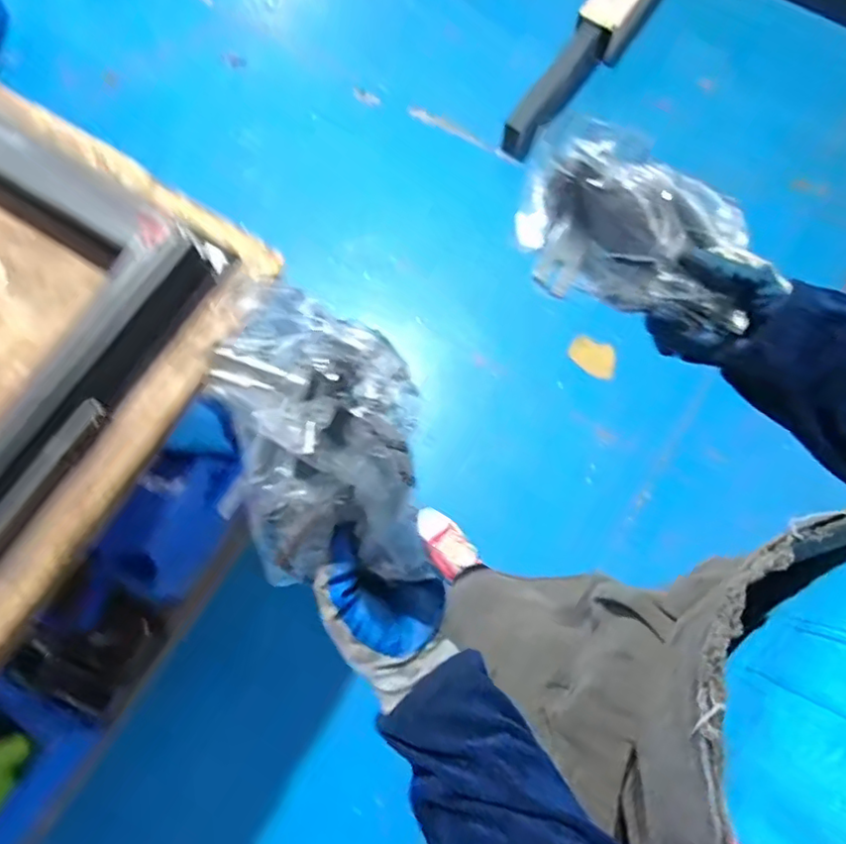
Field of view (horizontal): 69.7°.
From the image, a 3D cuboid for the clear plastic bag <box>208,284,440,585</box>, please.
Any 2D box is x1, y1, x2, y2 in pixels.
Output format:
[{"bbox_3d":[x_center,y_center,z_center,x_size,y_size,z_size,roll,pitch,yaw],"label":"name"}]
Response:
[{"bbox_3d":[-0.057,0.015,0.321,0.107,0.126,0.128,-4,76,0],"label":"clear plastic bag"}]

